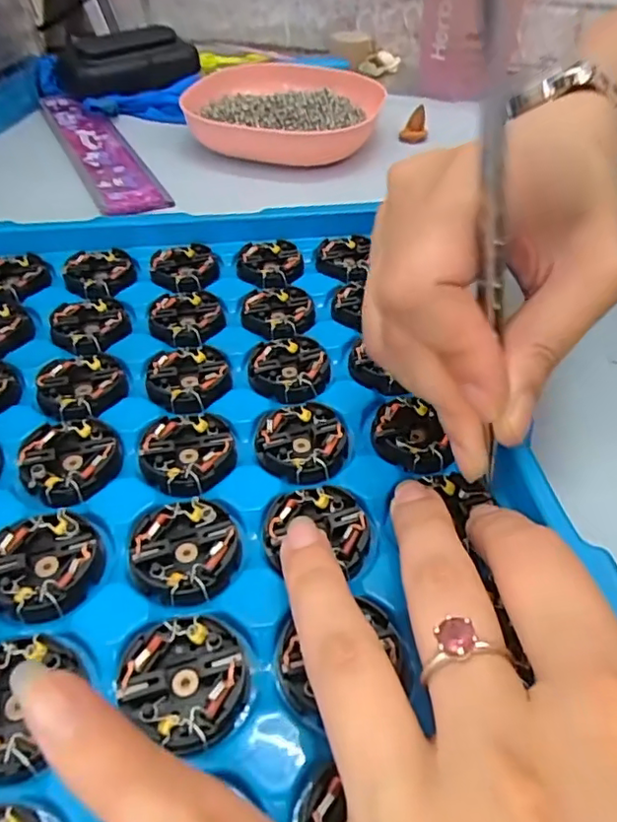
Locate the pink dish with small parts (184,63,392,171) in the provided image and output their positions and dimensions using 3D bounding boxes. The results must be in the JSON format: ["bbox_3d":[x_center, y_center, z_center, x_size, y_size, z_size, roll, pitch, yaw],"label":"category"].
[{"bbox_3d":[-0.018,-0.219,0.422,0.135,0.027,0.144,2,45,-2],"label":"pink dish with small parts"}]

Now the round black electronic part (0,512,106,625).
[{"bbox_3d":[-0.076,0.043,0.168,0.030,0.005,0.032,1,44,-1],"label":"round black electronic part"}]

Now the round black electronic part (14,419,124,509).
[{"bbox_3d":[-0.079,0.015,0.195,0.032,0.004,0.032,2,45,-2],"label":"round black electronic part"}]

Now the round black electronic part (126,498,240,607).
[{"bbox_3d":[-0.036,0.040,0.172,0.031,0.005,0.032,1,44,-1],"label":"round black electronic part"}]

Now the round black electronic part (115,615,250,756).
[{"bbox_3d":[-0.031,0.067,0.147,0.031,0.007,0.030,1,44,-1],"label":"round black electronic part"}]

